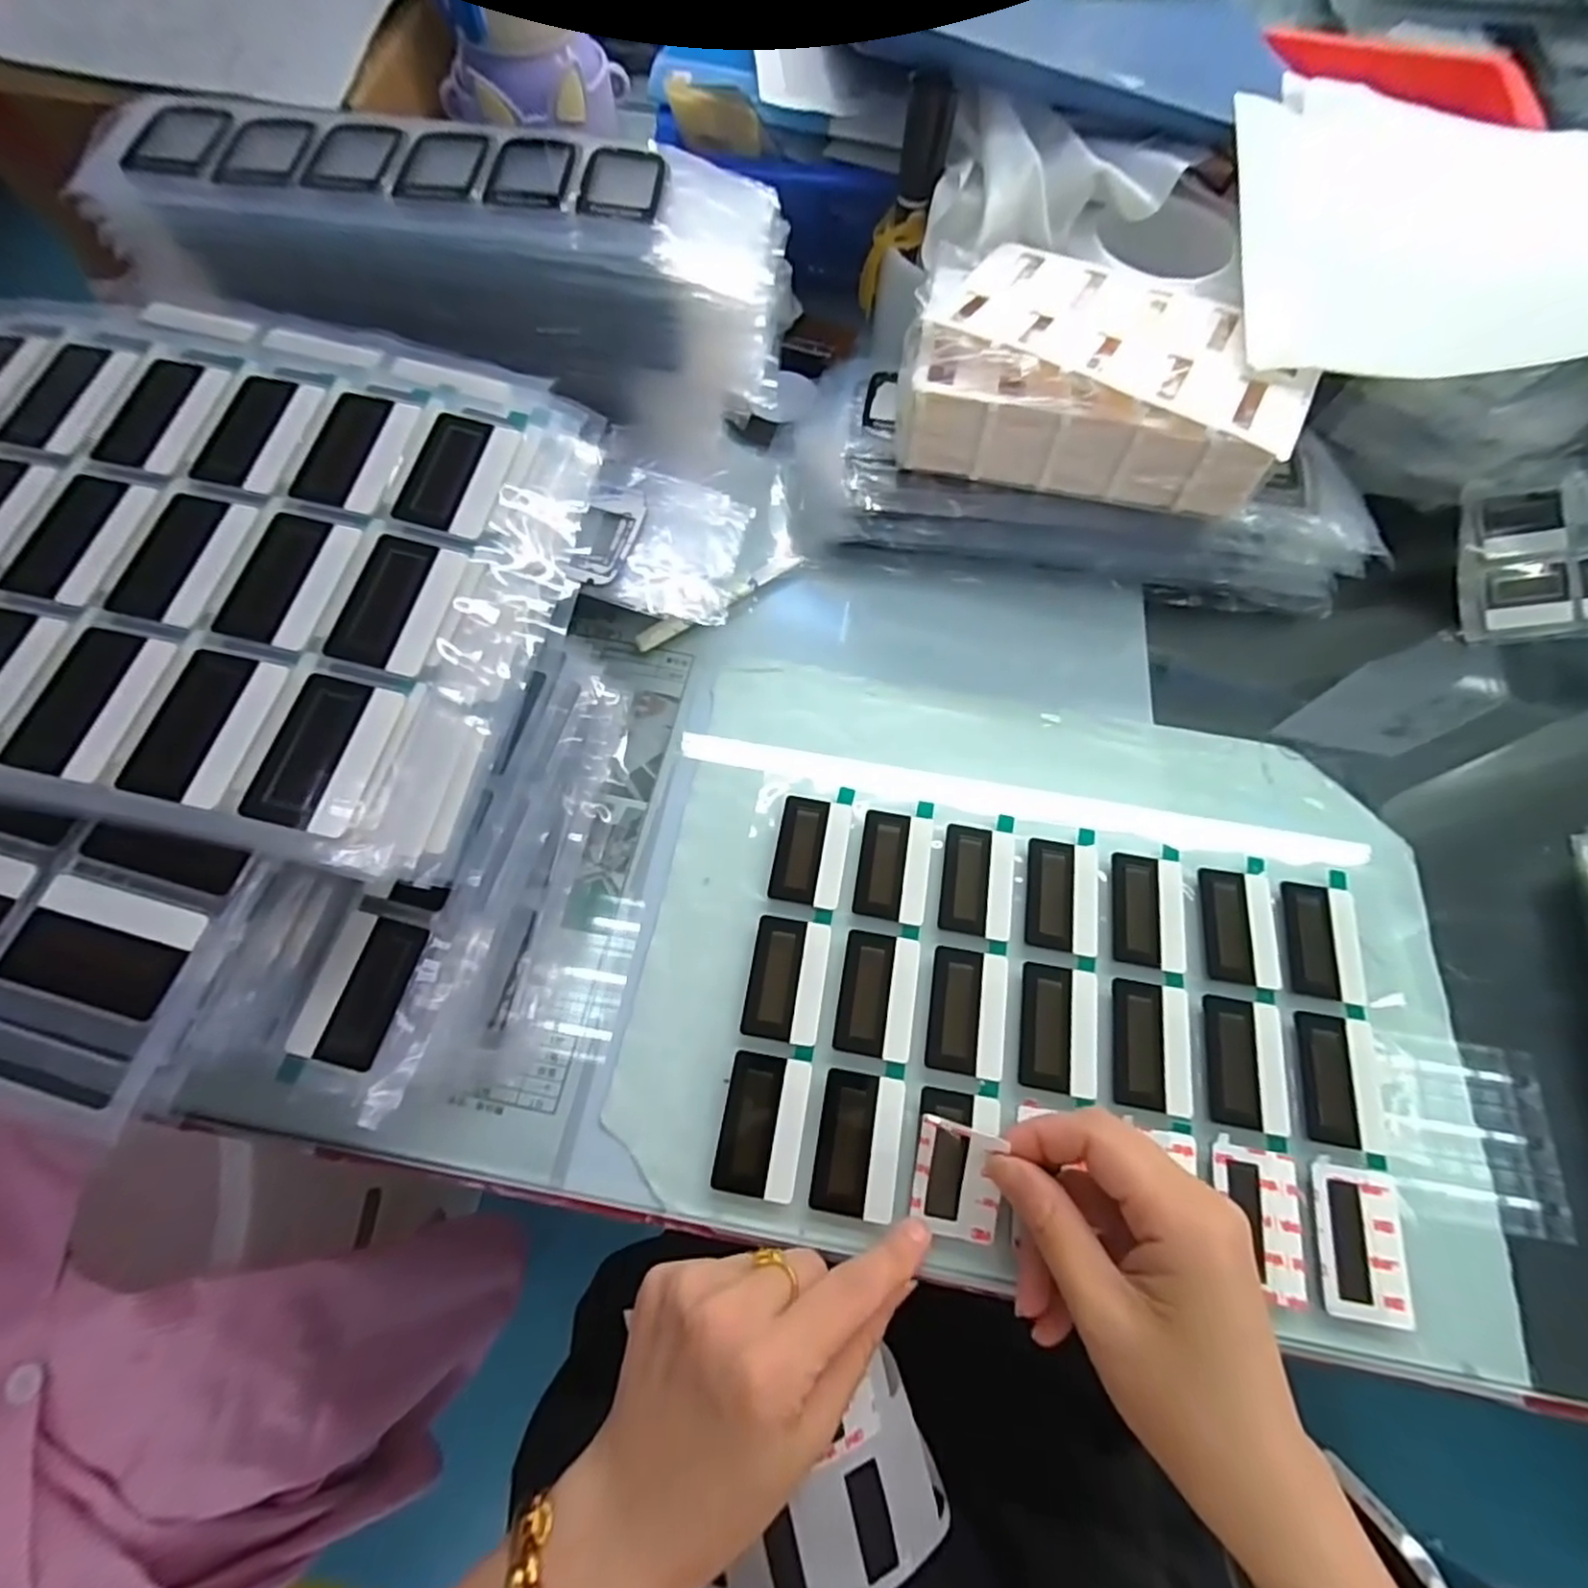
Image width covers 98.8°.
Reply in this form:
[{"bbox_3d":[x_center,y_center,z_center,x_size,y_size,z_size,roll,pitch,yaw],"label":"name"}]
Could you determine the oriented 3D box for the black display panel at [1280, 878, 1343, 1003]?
[{"bbox_3d":[0.244,0.068,0.319,0.024,0.004,0.053,9,68,3],"label":"black display panel"}]

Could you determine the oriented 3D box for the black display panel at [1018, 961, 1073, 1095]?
[{"bbox_3d":[0.113,0.104,0.305,0.023,0.004,0.053,9,68,3],"label":"black display panel"}]

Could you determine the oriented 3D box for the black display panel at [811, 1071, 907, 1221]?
[{"bbox_3d":[0.027,0.147,0.287,0.034,0.004,0.053,9,68,3],"label":"black display panel"}]

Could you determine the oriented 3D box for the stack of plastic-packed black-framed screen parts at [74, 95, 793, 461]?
[{"bbox_3d":[-0.164,-0.268,0.359,0.320,0.110,0.075,6,68,2],"label":"stack of plastic-packed black-framed screen parts"}]

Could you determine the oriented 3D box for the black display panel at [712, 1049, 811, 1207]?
[{"bbox_3d":[-0.013,0.140,0.289,0.035,0.005,0.054,9,68,3],"label":"black display panel"}]

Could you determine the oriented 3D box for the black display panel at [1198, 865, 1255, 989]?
[{"bbox_3d":[0.207,0.062,0.323,0.023,0.004,0.054,8,68,3],"label":"black display panel"}]

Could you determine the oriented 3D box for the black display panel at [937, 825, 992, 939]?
[{"bbox_3d":[0.084,0.041,0.332,0.023,0.004,0.053,9,68,3],"label":"black display panel"}]

